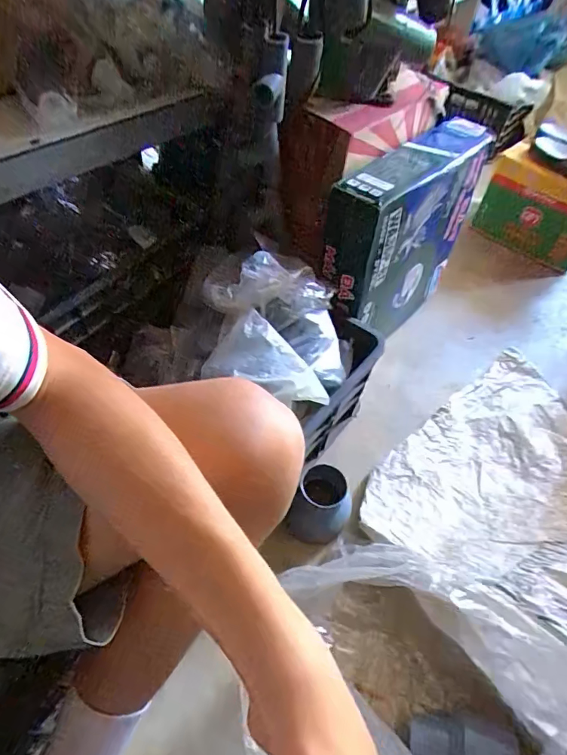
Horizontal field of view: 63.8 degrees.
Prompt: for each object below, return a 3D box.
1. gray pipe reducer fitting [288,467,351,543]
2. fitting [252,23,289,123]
[{"bbox_3d":[0.055,0.182,0.648,0.078,0.076,0.077,22,52,12],"label":"gray pipe reducer fitting"},{"bbox_3d":[-0.016,-0.356,0.547,0.040,0.085,0.053,2,51,-4],"label":"fitting"}]

